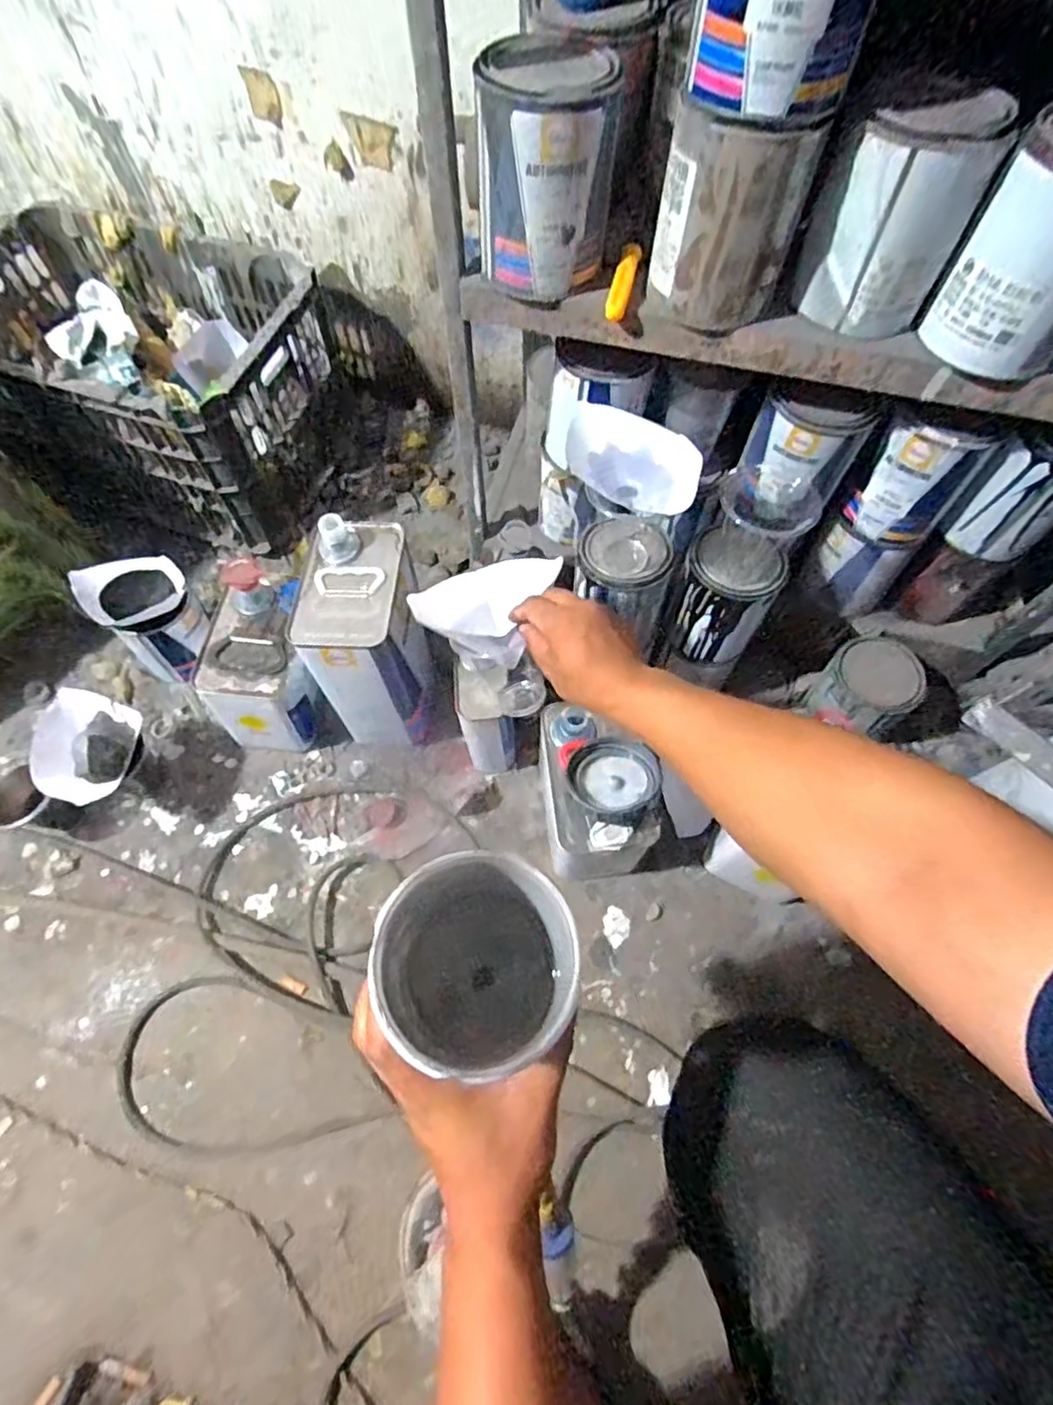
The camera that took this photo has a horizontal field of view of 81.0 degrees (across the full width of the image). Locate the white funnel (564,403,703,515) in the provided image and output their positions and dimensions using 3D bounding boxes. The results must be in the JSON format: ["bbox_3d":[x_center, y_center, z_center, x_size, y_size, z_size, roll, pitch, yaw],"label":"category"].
[{"bbox_3d":[0.092,-0.215,0.584,0.129,0.069,0.074,40,70,18],"label":"white funnel"}]

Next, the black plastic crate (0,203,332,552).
[{"bbox_3d":[-0.564,-0.496,0.930,0.504,0.235,0.345,19,65,9],"label":"black plastic crate"}]

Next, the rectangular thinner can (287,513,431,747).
[{"bbox_3d":[-0.190,-0.072,0.753,0.124,0.259,0.184,-5,64,-3],"label":"rectangular thinner can"}]

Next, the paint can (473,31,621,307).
[{"bbox_3d":[0.017,-0.420,0.486,0.102,0.139,0.108,4,64,1],"label":"paint can"}]

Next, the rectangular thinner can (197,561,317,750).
[{"bbox_3d":[-0.331,-0.047,0.788,0.114,0.155,0.174,4,64,1],"label":"rectangular thinner can"}]

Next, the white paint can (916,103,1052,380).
[{"bbox_3d":[0.373,-0.325,0.442,0.104,0.130,0.092,36,69,16],"label":"white paint can"}]

